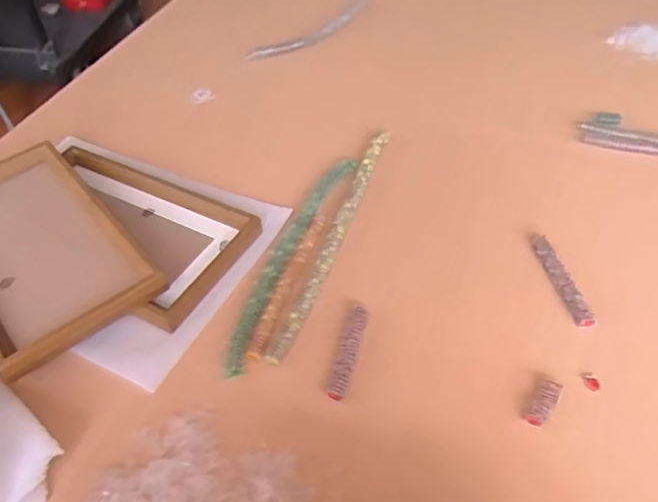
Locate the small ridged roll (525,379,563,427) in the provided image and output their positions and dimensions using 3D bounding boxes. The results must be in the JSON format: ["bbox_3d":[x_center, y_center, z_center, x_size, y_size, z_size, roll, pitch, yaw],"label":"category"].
[{"bbox_3d":[0.173,0.124,0.465,0.016,0.013,0.042,25,55,23],"label":"small ridged roll"}]

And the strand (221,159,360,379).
[{"bbox_3d":[-0.038,-0.003,0.575,0.031,0.013,0.296,14,52,16],"label":"strand"}]

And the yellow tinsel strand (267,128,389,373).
[{"bbox_3d":[0.010,-0.024,0.591,0.020,0.008,0.326,13,52,15],"label":"yellow tinsel strand"}]

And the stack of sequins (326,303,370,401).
[{"bbox_3d":[0.017,0.085,0.499,0.017,0.010,0.093,11,51,13],"label":"stack of sequins"}]

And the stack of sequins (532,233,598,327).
[{"bbox_3d":[0.220,0.026,0.546,0.018,0.011,0.110,-10,49,-4],"label":"stack of sequins"}]

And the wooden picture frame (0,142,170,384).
[{"bbox_3d":[-0.289,-0.009,0.559,0.148,0.021,0.265,-35,58,-22],"label":"wooden picture frame"}]

